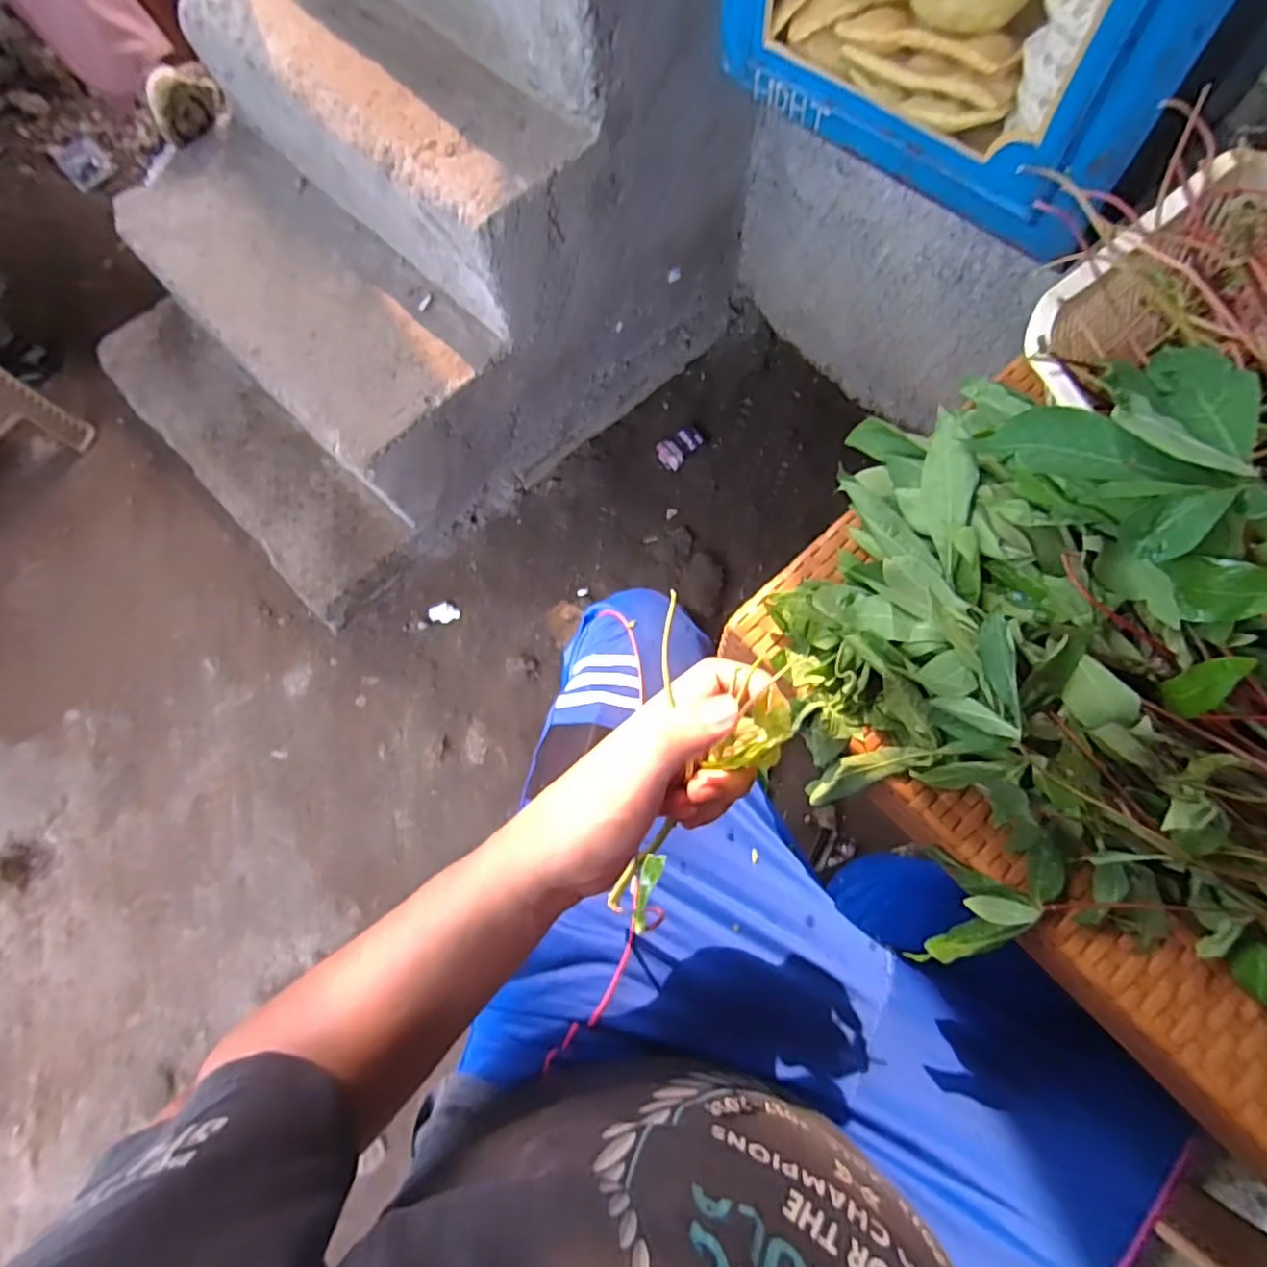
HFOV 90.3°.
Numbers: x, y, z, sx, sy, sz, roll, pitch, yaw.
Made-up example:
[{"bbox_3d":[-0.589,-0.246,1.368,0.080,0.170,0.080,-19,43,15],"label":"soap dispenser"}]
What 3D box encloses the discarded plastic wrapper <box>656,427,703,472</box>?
[{"bbox_3d":[0.100,-0.388,1.319,0.106,0.014,0.072,-32,72,-9],"label":"discarded plastic wrapper"}]

